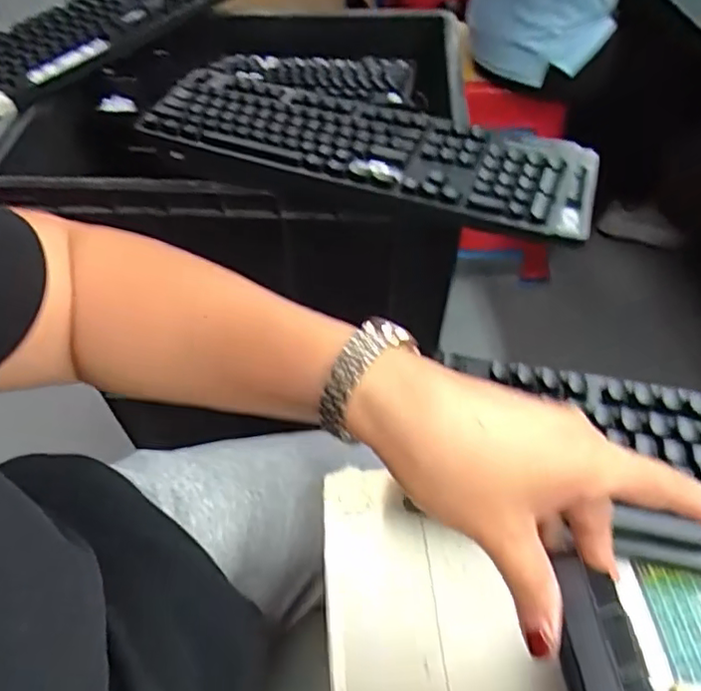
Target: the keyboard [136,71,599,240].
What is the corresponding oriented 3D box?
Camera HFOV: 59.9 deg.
[{"bbox_3d":[0.011,-0.203,0.623,0.466,0.040,0.154,15,52,14],"label":"keyboard"}]

